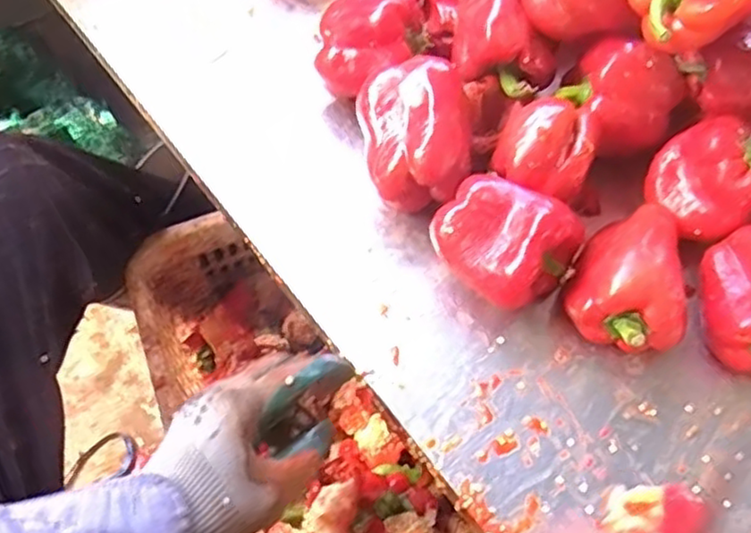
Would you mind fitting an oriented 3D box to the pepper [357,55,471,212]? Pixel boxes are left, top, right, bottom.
[{"bbox_3d":[0.032,-0.102,0.534,0.082,0.074,0.102,-8,63,-5],"label":"pepper"}]

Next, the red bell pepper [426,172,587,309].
[{"bbox_3d":[0.094,-0.019,0.504,0.094,0.067,0.082,41,69,18],"label":"red bell pepper"}]

